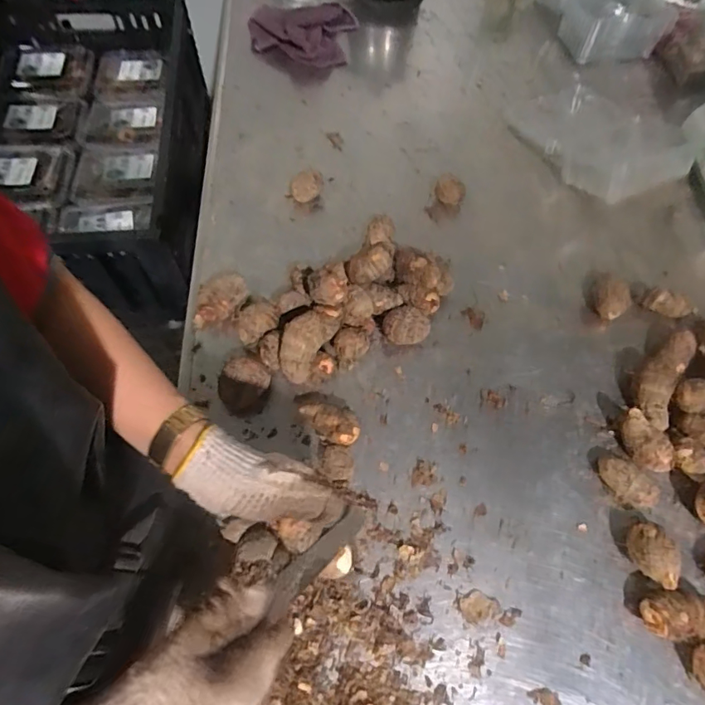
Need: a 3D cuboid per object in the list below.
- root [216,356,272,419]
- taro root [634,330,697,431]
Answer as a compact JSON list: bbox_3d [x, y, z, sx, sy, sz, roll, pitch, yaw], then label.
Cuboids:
[{"bbox_3d":[-0.131,0.043,0.563,0.053,0.041,0.062,18,65,7],"label":"root"},{"bbox_3d":[0.385,0.030,0.592,0.051,0.043,0.147,29,67,12],"label":"taro root"}]

